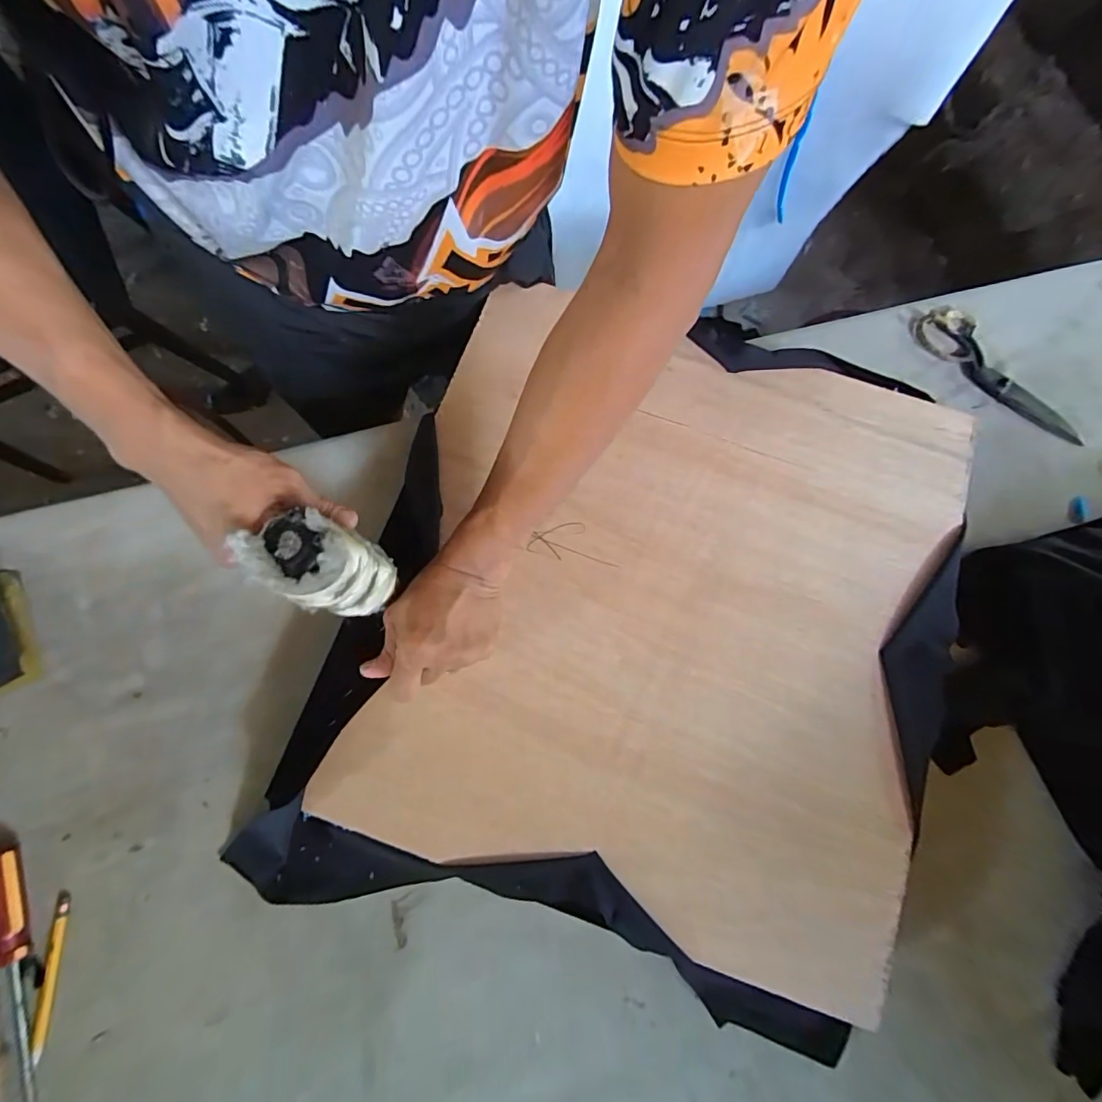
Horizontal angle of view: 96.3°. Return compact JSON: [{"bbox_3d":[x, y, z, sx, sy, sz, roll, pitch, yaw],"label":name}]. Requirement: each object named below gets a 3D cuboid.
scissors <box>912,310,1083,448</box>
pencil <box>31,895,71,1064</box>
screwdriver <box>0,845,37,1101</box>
[{"bbox_3d":[0.527,-0.211,0.581,0.223,0.016,0.073,40,77,6],"label":"scissors"},{"bbox_3d":[-0.419,0.356,0.415,0.010,0.006,0.115,0,77,-4],"label":"pencil"},{"bbox_3d":[-0.437,0.359,0.406,0.029,0.021,0.215,-20,79,-8],"label":"screwdriver"}]

